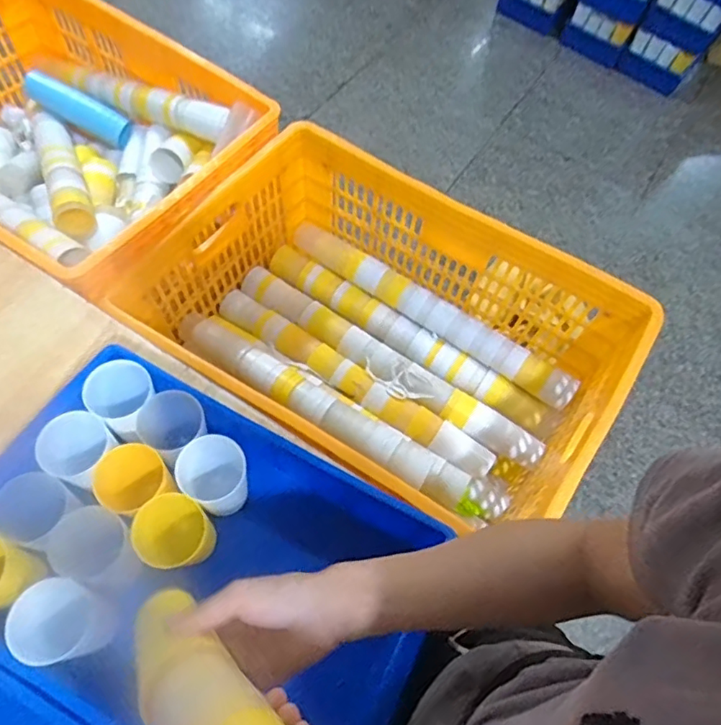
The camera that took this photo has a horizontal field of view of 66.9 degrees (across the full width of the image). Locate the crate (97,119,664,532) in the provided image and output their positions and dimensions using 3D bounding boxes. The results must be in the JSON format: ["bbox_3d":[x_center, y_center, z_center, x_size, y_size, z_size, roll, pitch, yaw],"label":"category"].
[{"bbox_3d":[0.031,-0.038,0.854,0.655,0.260,0.460,32,63,10],"label":"crate"}]

